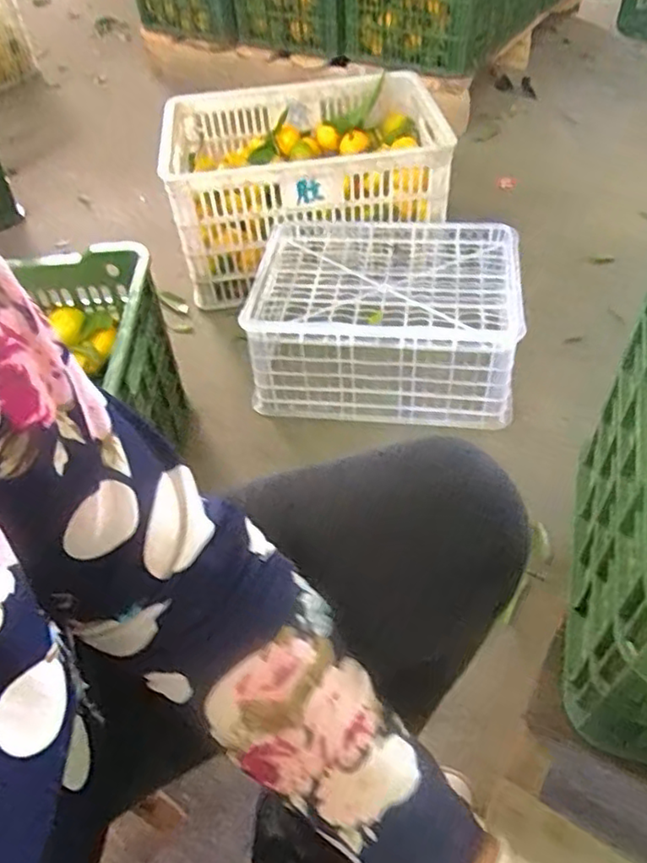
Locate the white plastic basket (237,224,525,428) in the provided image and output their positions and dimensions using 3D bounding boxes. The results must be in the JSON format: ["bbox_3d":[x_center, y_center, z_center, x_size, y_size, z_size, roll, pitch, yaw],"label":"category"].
[{"bbox_3d":[0.102,-0.185,1.054,0.409,0.178,0.304,4,50,7],"label":"white plastic basket"}]

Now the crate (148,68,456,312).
[{"bbox_3d":[-0.033,-0.476,1.243,0.507,0.260,0.372,-4,50,0],"label":"crate"}]

